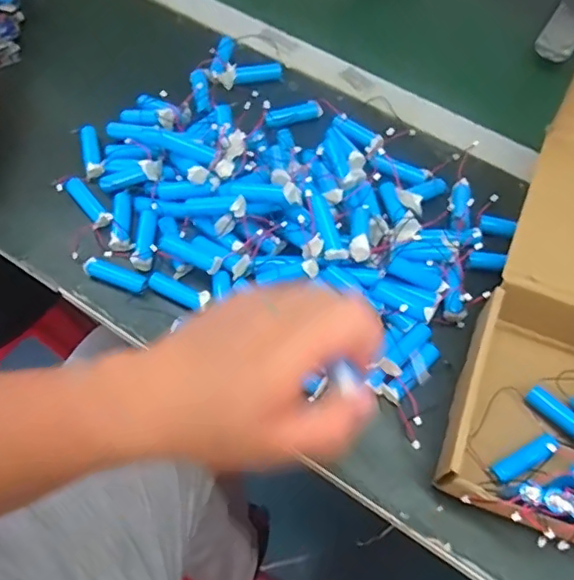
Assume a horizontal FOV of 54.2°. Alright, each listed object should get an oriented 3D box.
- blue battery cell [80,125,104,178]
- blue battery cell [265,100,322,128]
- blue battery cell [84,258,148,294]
[{"bbox_3d":[-0.175,-0.124,0.501,0.015,0.014,0.057,-15,66,-8],"label":"blue battery cell"},{"bbox_3d":[0.005,-0.162,0.521,0.059,0.014,0.013,-23,66,-27],"label":"blue battery cell"},{"bbox_3d":[-0.134,-0.011,0.443,0.050,0.011,0.015,19,66,8],"label":"blue battery cell"}]

